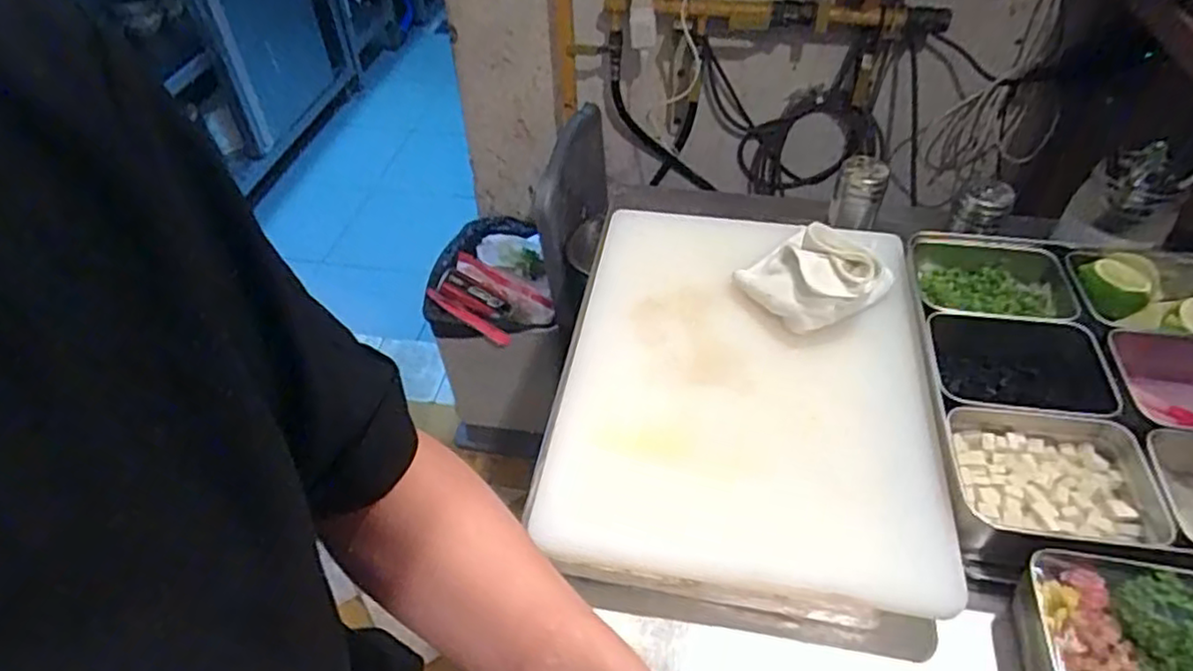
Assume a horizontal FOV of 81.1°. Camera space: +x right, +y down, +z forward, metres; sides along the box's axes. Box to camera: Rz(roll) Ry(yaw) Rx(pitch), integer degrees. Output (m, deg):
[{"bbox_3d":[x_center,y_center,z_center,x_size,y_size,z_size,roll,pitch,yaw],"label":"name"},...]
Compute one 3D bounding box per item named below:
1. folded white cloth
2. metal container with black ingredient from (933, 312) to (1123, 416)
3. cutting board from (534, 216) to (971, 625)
[{"bbox_3d":[0.206,-0.055,0.647,0.122,0.055,0.101,-27,51,-23],"label":"folded white cloth"},{"bbox_3d":[0.366,0.042,0.606,0.152,0.063,0.106,9,46,10],"label":"metal container with black ingredient"},{"bbox_3d":[0.129,0.026,0.605,0.305,0.021,0.393,7,46,8],"label":"cutting board"}]

